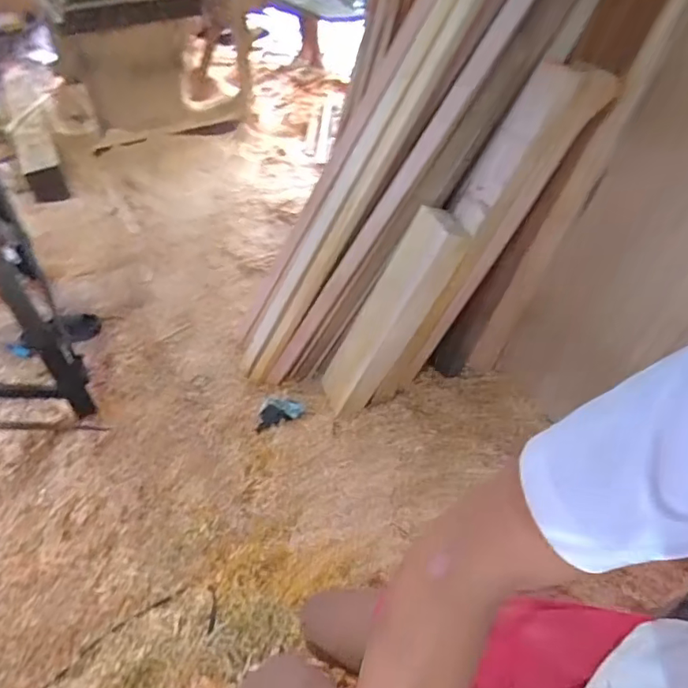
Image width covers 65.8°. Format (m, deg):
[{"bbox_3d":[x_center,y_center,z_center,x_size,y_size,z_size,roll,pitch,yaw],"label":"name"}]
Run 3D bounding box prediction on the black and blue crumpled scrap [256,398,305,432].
[{"bbox_3d":[-0.213,0.217,1.696,0.164,0.026,0.099,-22,49,-21],"label":"black and blue crumpled scrap"}]

